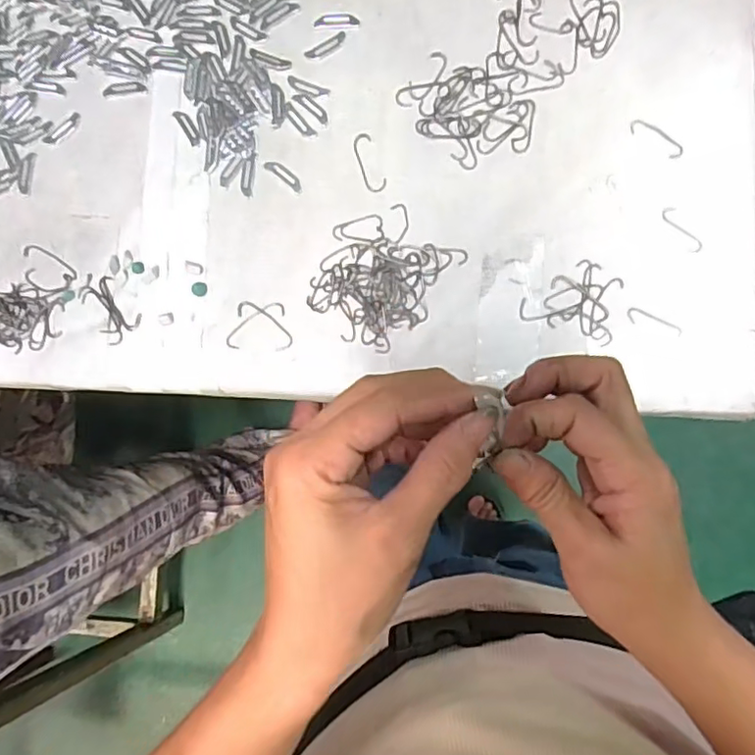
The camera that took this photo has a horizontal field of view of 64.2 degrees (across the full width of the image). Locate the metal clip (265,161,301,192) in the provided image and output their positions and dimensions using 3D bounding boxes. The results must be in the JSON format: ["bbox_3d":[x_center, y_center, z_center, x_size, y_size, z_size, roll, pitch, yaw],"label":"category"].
[{"bbox_3d":[-0.073,-0.159,0.469,0.034,0.004,0.010,39,88,7],"label":"metal clip"}]

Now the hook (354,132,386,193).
[{"bbox_3d":[-0.007,-0.165,0.463,0.016,0.004,0.049,-19,83,2],"label":"hook"}]

